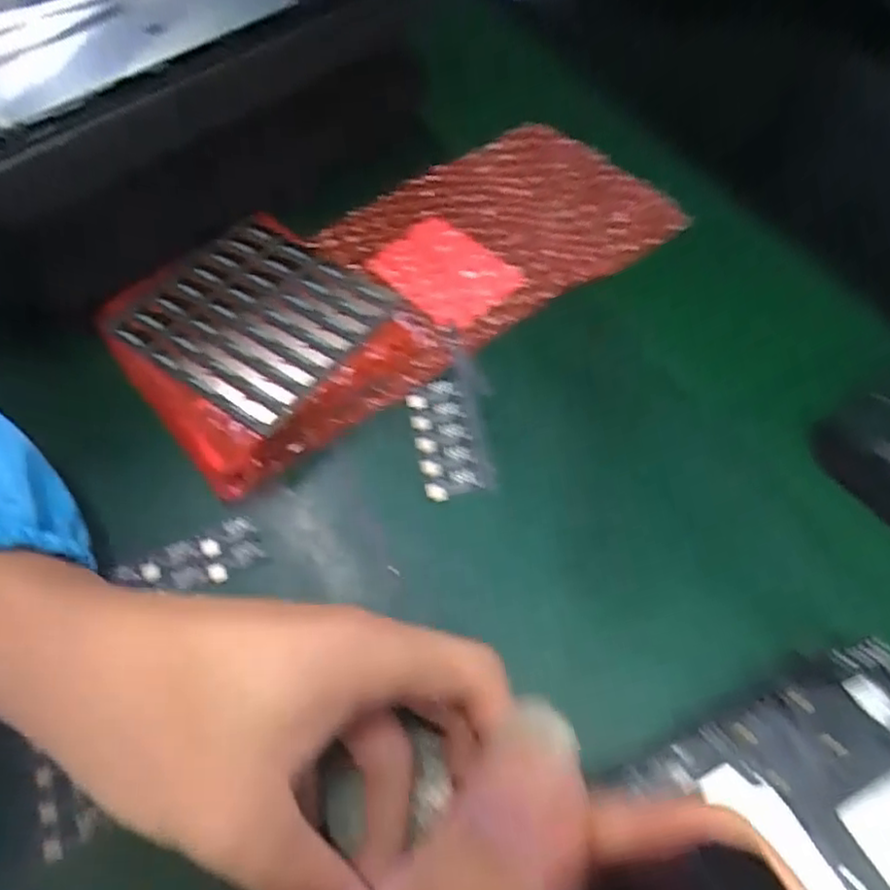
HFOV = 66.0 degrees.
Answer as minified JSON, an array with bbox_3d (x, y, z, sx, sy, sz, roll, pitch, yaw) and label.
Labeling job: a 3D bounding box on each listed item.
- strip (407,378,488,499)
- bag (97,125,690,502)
[{"bbox_3d":[-0.001,-0.003,0.314,0.027,0.004,0.059,-12,59,-4],"label":"strip"},{"bbox_3d":[-0.023,-0.098,0.368,0.289,0.030,0.136,-34,63,-16],"label":"bag"}]

